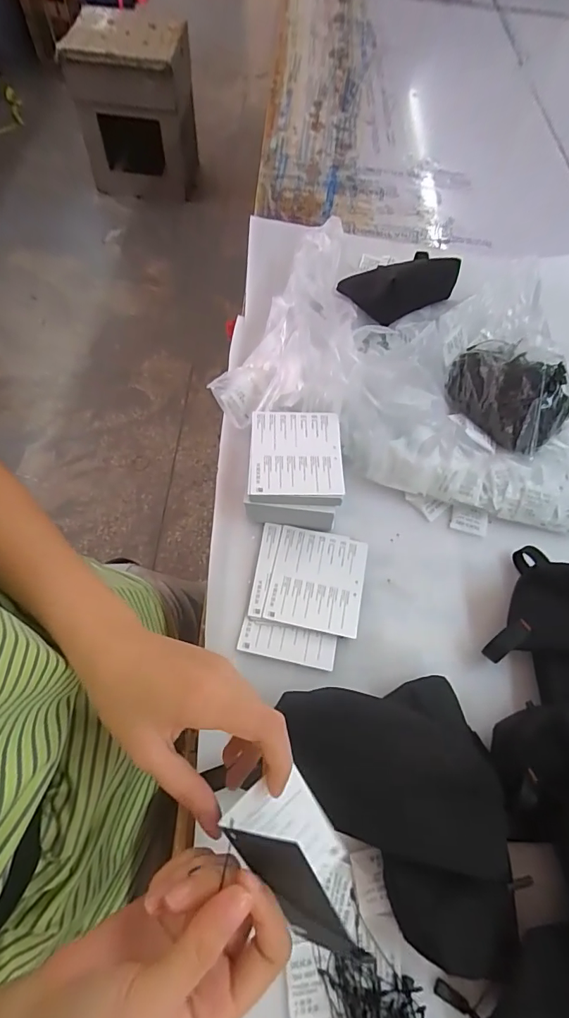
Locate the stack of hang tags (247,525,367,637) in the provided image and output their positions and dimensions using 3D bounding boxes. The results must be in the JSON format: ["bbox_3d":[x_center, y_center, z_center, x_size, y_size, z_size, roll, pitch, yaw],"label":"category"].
[{"bbox_3d":[0.024,0.068,0.446,0.104,0.007,0.101,10,62,2],"label":"stack of hang tags"}]

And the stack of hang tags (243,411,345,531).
[{"bbox_3d":[0.010,-0.038,0.471,0.090,0.061,0.108,4,62,-2],"label":"stack of hang tags"}]

